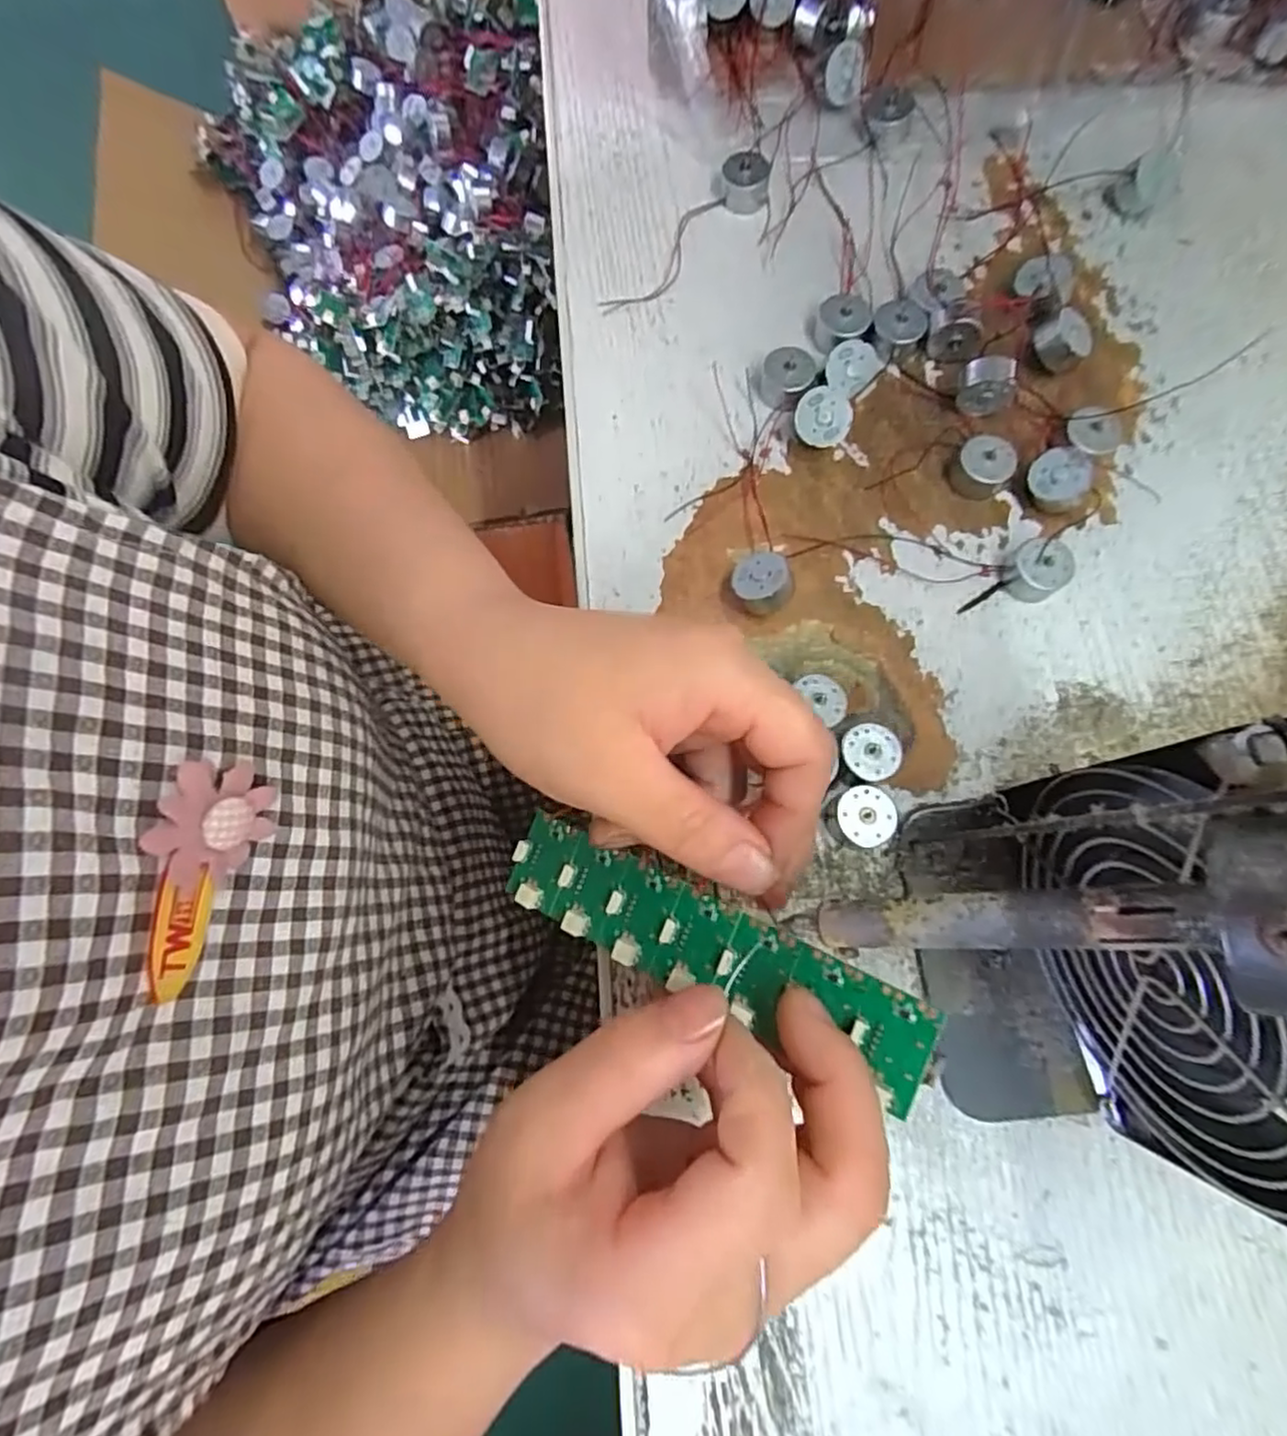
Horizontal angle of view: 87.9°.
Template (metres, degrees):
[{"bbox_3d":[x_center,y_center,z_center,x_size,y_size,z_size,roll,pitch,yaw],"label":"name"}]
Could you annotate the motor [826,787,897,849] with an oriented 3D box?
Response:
[{"bbox_3d":[0.084,0.038,0.256,0.023,0.014,0.023,0,76,2],"label":"motor"}]

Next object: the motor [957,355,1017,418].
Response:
[{"bbox_3d":[0.151,-0.146,0.295,0.024,0.024,0.011,10,76,4],"label":"motor"}]

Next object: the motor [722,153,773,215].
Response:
[{"bbox_3d":[0.052,-0.268,0.332,0.023,0.011,0.023,5,76,3],"label":"motor"}]

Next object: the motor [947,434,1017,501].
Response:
[{"bbox_3d":[0.147,-0.109,0.290,0.024,0.015,0.020,36,80,10],"label":"motor"}]

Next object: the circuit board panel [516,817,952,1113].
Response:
[{"bbox_3d":[0.015,0.066,0.201,0.135,0.007,0.032,19,77,25],"label":"circuit board panel"}]

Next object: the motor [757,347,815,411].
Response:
[{"bbox_3d":[0.065,-0.154,0.304,0.023,0.013,0.026,7,76,3],"label":"motor"}]

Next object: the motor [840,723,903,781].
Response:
[{"bbox_3d":[0.088,0.015,0.263,0.022,0.014,0.022,2,76,2],"label":"motor"}]

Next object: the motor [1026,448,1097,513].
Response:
[{"bbox_3d":[0.176,-0.101,0.286,0.024,0.015,0.024,-4,78,19],"label":"motor"}]

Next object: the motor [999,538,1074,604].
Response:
[{"bbox_3d":[0.165,-0.063,0.279,0.023,0.015,0.024,0,76,2],"label":"motor"}]

